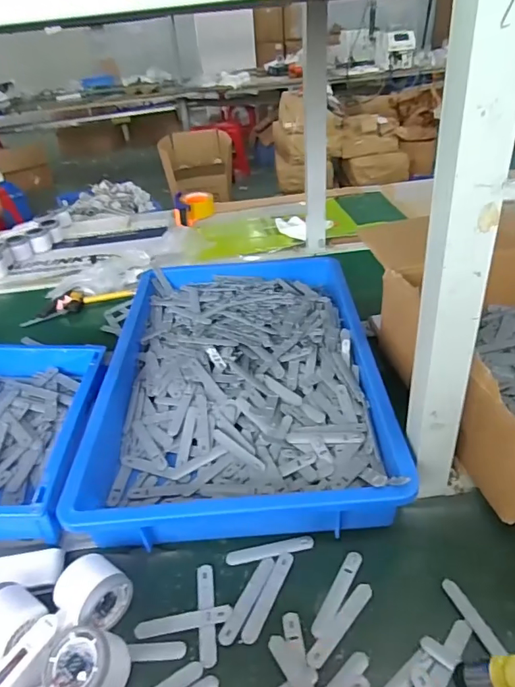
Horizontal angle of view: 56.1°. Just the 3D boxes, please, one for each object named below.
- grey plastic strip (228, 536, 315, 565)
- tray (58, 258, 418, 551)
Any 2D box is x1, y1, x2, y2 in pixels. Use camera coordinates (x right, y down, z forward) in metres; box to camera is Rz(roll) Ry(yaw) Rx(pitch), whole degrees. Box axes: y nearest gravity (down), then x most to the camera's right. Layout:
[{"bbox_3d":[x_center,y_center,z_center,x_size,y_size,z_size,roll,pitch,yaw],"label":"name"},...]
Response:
[{"bbox_3d":[0.014,0.228,0.533,0.095,0.005,0.017,-9,36,-5],"label":"grey plastic strip"},{"bbox_3d":[-0.027,0.033,0.749,0.375,0.084,0.570,-4,36,2],"label":"tray"}]

